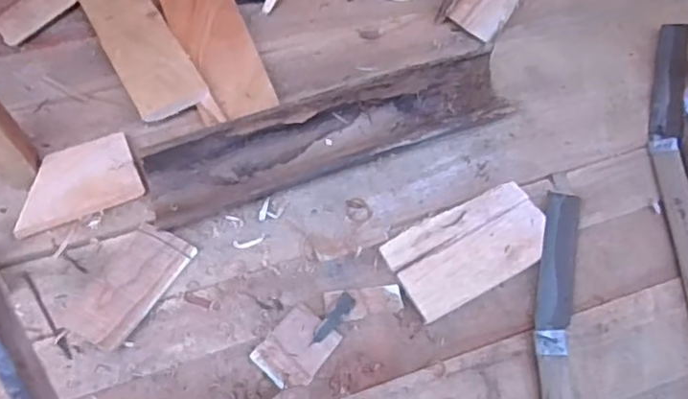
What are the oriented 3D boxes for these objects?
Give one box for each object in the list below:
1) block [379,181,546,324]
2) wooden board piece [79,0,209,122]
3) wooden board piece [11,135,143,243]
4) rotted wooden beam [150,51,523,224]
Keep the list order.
[{"bbox_3d":[0.136,0.052,0.700,0.174,0.016,0.095,-25,62,-16],"label":"block"},{"bbox_3d":[-0.262,-0.200,0.839,0.081,0.029,0.252,-26,62,-16],"label":"wooden board piece"},{"bbox_3d":[-0.301,-0.017,0.733,0.134,0.020,0.091,-23,61,-14],"label":"wooden board piece"},{"bbox_3d":[-0.011,-0.071,0.748,0.419,0.060,0.085,-19,60,-12],"label":"rotted wooden beam"}]

